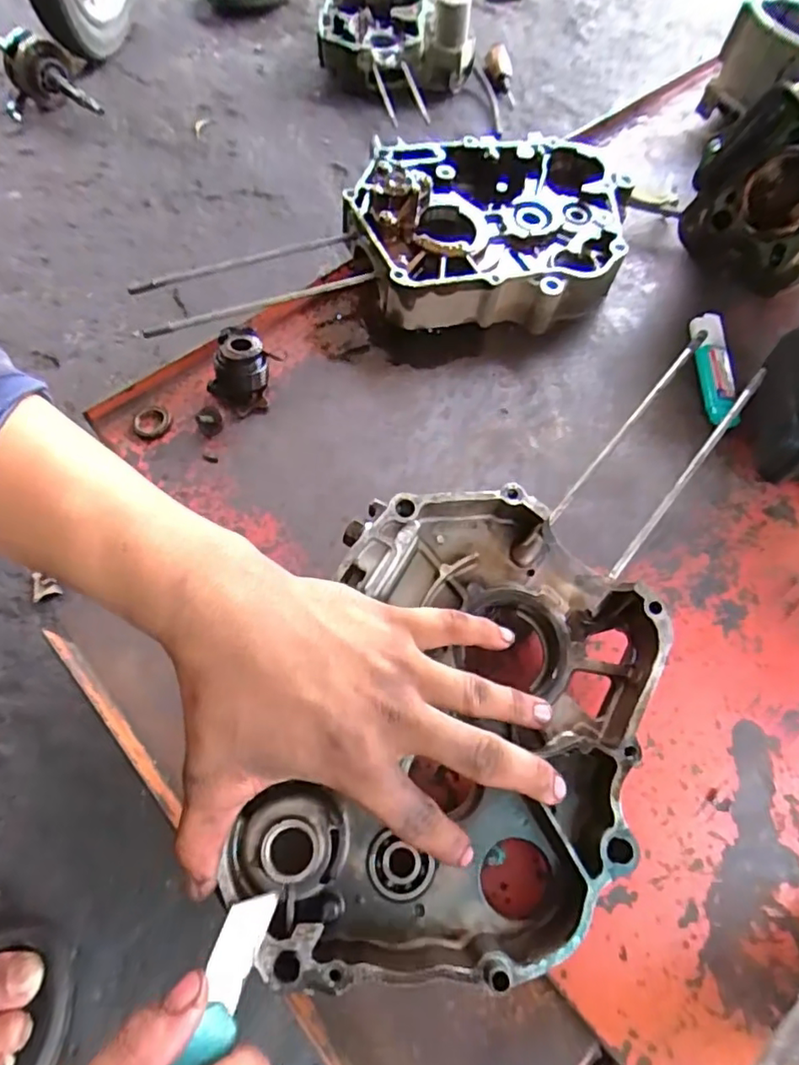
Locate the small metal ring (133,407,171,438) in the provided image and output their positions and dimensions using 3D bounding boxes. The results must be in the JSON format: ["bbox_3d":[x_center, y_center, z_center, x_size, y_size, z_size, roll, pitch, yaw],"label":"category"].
[{"bbox_3d":[-0.180,-0.080,0.425,0.026,0.008,0.022,-21,65,-12],"label":"small metal ring"}]

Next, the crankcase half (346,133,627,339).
[{"bbox_3d":[0.078,-0.253,0.491,0.236,0.065,0.182,-8,63,-6],"label":"crankcase half"}]

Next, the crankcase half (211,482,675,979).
[{"bbox_3d":[0.034,0.096,0.288,0.167,0.059,0.234,17,63,7],"label":"crankcase half"}]

